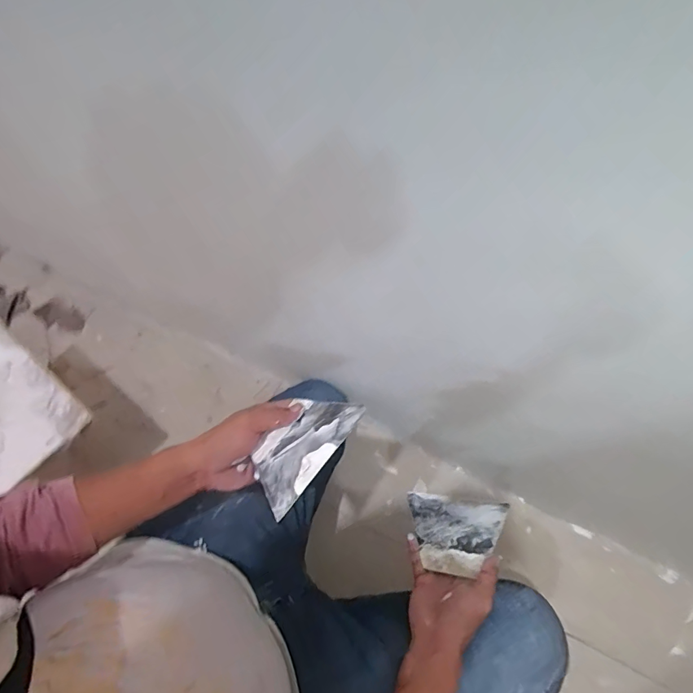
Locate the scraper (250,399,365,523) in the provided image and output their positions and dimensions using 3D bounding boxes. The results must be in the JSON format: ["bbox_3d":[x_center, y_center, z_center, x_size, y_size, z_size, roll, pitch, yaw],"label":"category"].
[{"bbox_3d":[-0.050,0.105,0.423,0.084,0.010,0.131,16,57,42],"label":"scraper"}]

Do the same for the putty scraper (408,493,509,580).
[{"bbox_3d":[0.149,0.259,0.542,0.129,0.007,0.094,-4,64,28],"label":"putty scraper"}]

